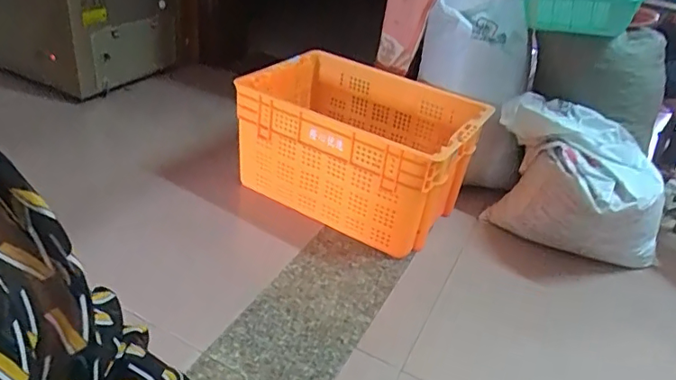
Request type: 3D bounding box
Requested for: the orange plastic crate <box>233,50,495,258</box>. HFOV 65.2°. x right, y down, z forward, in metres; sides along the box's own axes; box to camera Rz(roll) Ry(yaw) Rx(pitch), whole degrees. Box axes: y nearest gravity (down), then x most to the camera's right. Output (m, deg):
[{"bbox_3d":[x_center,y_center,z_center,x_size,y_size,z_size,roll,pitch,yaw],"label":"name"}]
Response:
[{"bbox_3d":[0.044,-0.117,1.449,0.574,0.344,0.402,23,37,22],"label":"orange plastic crate"}]

